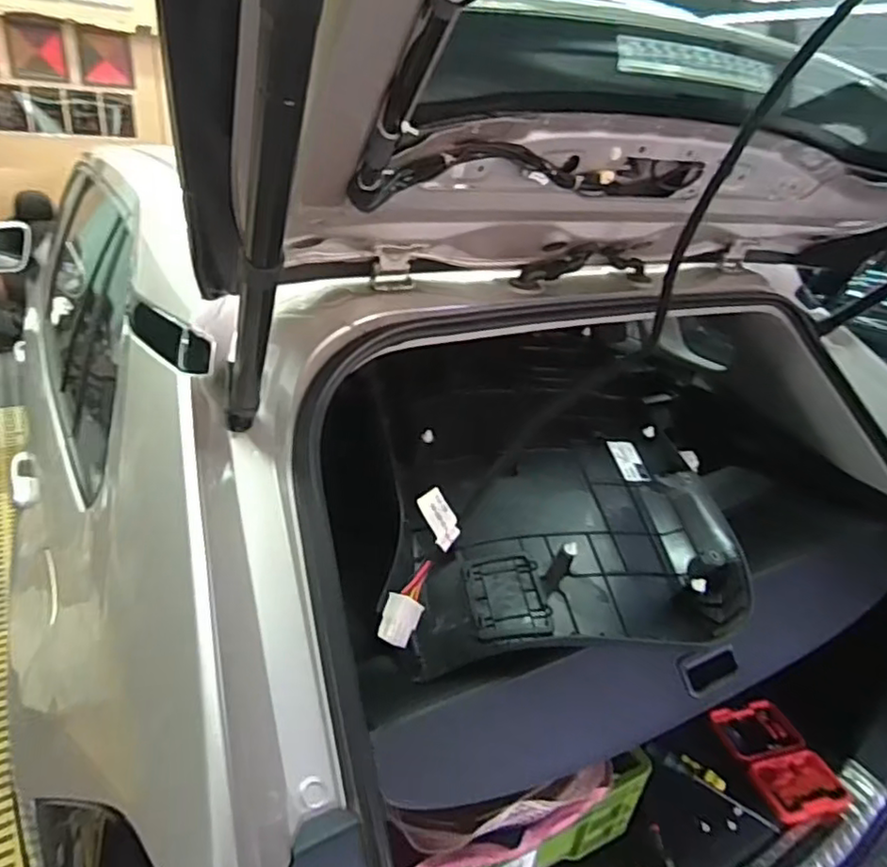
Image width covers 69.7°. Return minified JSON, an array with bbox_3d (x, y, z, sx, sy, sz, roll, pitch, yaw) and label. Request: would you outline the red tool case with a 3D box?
[{"bbox_3d":[0.671,0.648,1.270,0.188,0.035,0.225,-2,28,-16],"label":"red tool case"}]

